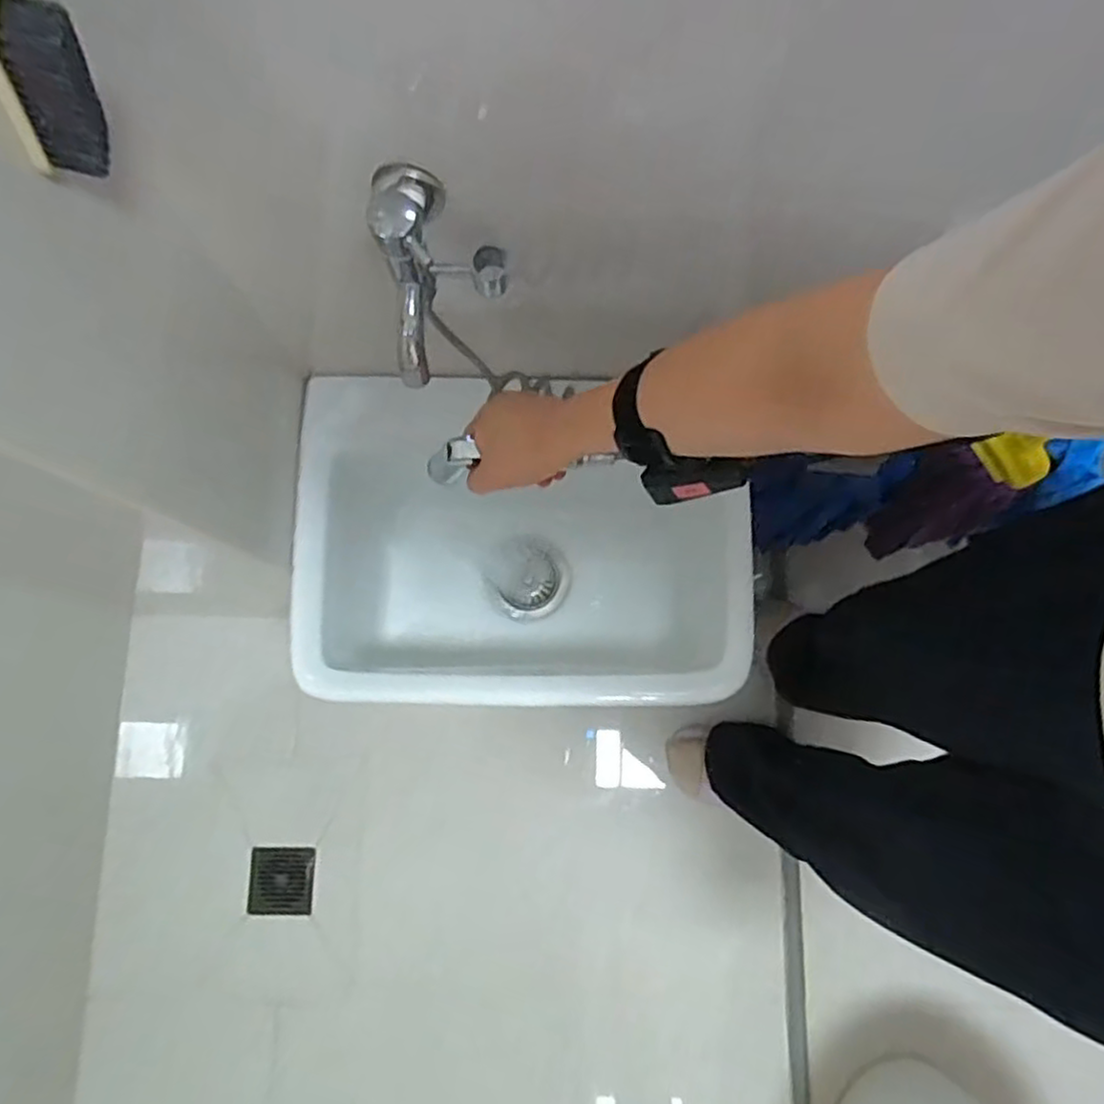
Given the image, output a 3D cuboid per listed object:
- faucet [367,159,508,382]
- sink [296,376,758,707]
[{"bbox_3d":[-0.072,-0.188,0.485,0.082,0.086,0.119,-5,80,-2],"label":"faucet"},{"bbox_3d":[-0.035,0.003,0.873,0.497,0.268,0.343,0,80,-1],"label":"sink"}]

